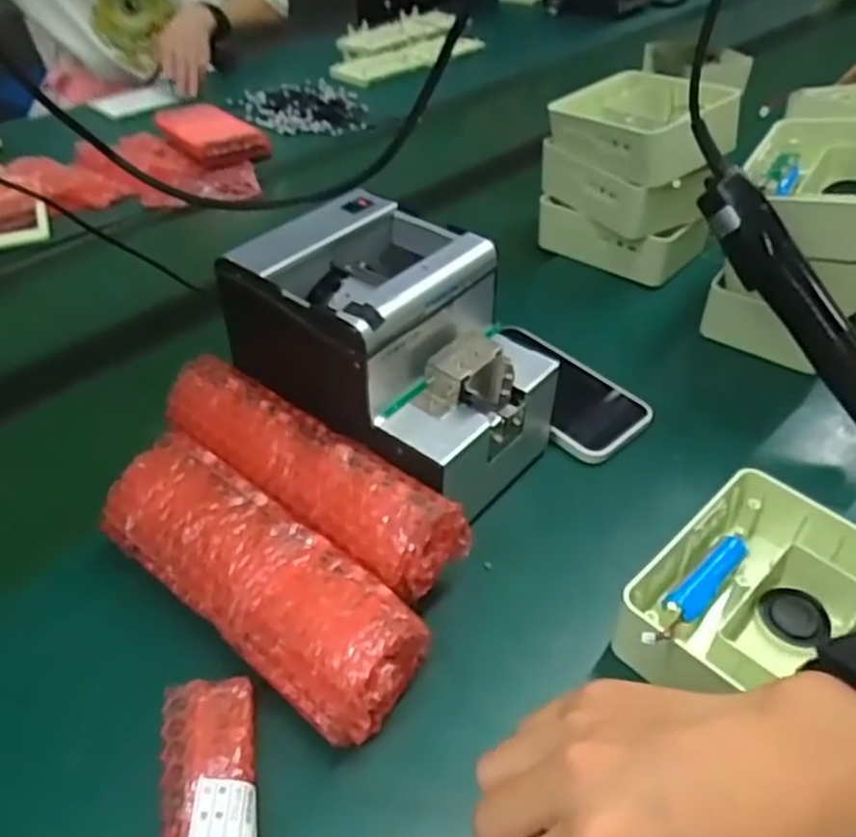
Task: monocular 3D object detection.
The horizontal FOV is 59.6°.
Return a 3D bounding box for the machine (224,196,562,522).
[{"bbox_3d":[-0.016,-0.034,0.495,0.172,0.154,0.135,29,49,30],"label":"machine"}]

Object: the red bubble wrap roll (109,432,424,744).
[{"bbox_3d":[-0.096,0.091,0.418,0.203,0.065,0.070,26,48,28],"label":"red bubble wrap roll"}]

